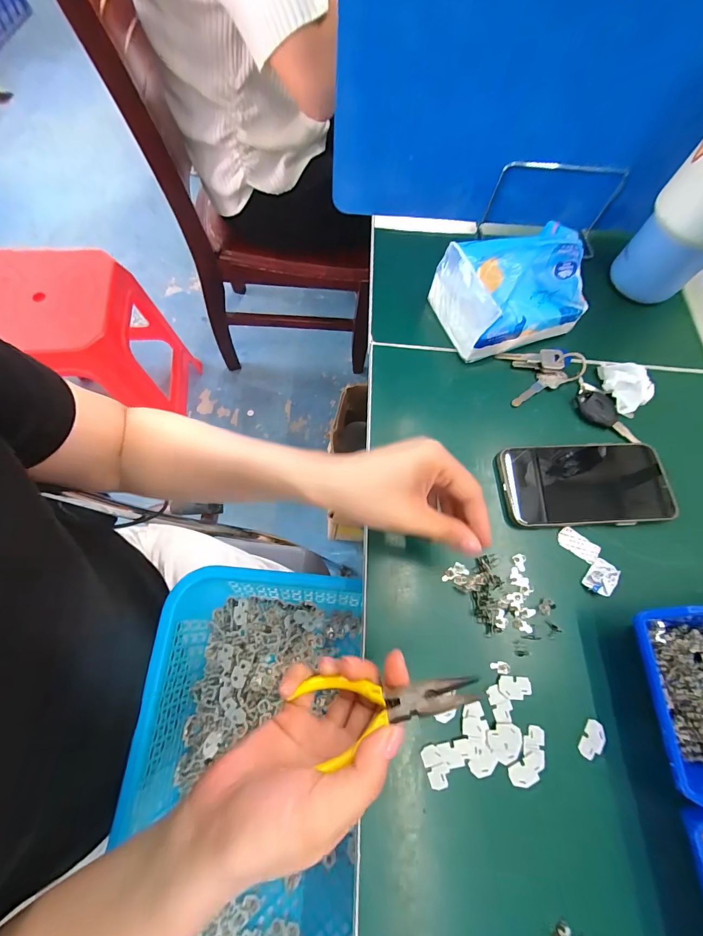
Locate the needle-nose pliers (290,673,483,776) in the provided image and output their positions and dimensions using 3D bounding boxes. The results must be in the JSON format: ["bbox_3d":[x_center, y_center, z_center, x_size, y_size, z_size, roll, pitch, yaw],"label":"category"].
[{"bbox_3d":[0.015,0.146,0.212,0.112,0.052,0.007,-11,105,15],"label":"needle-nose pliers"}]

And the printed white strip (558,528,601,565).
[{"bbox_3d":[0.207,0.070,0.334,0.037,0.005,0.019,34,70,8],"label":"printed white strip"}]

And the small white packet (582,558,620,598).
[{"bbox_3d":[0.219,0.095,0.320,0.021,0.010,0.030,39,71,10],"label":"small white packet"}]

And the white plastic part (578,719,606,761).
[{"bbox_3d":[0.184,0.207,0.278,0.016,0.004,0.027,36,71,9],"label":"white plastic part"}]

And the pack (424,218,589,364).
[{"bbox_3d":[0.166,-0.186,0.382,0.134,0.088,0.100,-16,71,-11],"label":"pack"}]

